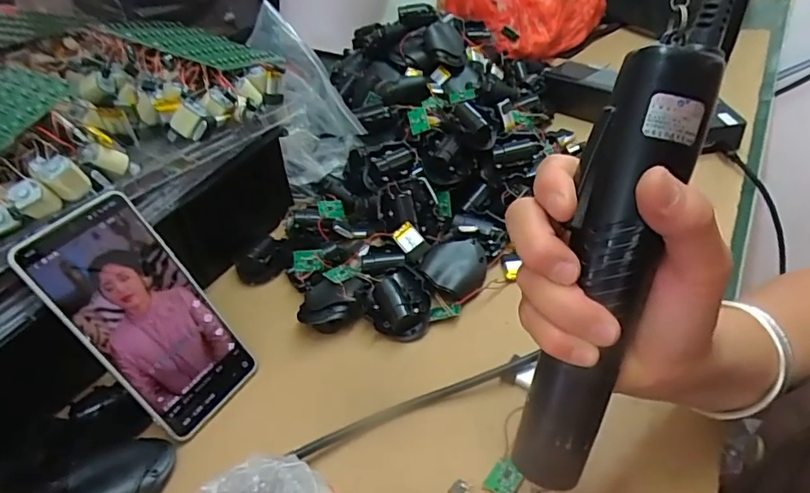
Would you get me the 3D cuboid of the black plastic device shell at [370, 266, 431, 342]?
[{"bbox_3d":[-0.005,0.044,0.420,0.046,0.033,0.054,-10,39,-3],"label":"black plastic device shell"}]

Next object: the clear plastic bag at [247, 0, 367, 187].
[{"bbox_3d":[-0.115,-0.182,0.574,0.084,0.167,0.141,-19,40,-13],"label":"clear plastic bag"}]

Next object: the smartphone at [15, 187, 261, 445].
[{"bbox_3d":[-0.175,0.048,0.356,0.007,0.162,0.078,-11,28,45],"label":"smartphone"}]

